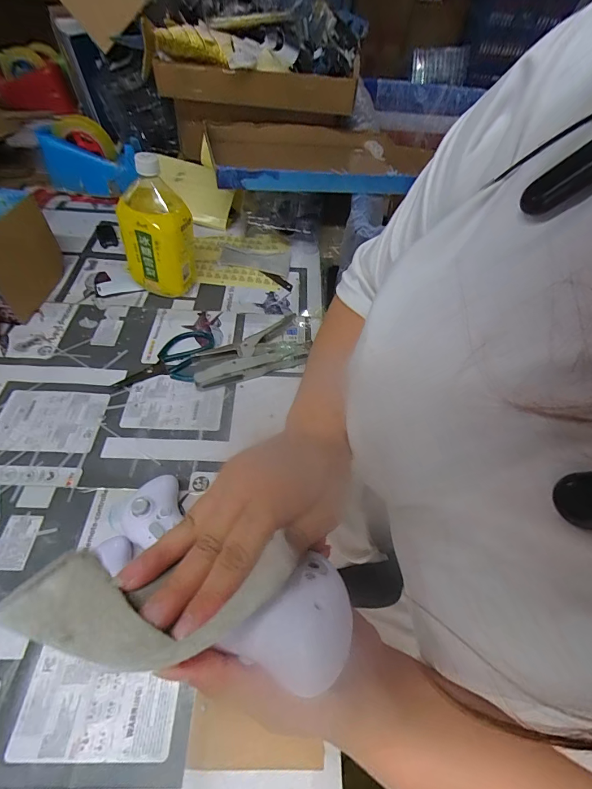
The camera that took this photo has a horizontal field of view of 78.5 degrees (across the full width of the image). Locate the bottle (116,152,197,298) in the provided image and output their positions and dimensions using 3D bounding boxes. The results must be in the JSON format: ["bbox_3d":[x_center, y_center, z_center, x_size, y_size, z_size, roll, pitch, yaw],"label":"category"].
[{"bbox_3d":[-0.214,-0.253,0.557,0.101,0.203,0.089,-15,57,-15],"label":"bottle"}]

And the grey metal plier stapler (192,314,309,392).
[{"bbox_3d":[-0.070,-0.063,0.540,0.170,0.027,0.088,-18,58,-17],"label":"grey metal plier stapler"}]

